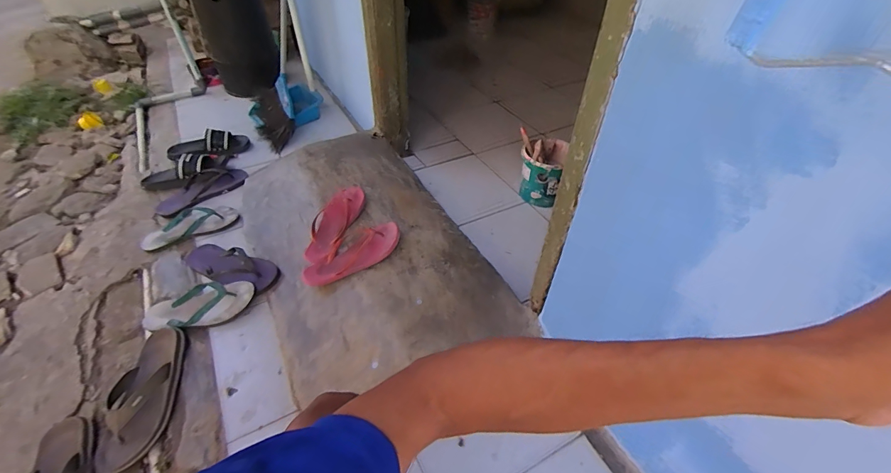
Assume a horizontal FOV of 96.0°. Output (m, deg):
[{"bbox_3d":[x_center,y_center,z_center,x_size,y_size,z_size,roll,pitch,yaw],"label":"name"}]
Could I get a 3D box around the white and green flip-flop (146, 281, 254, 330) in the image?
[{"bbox_3d":[-0.595,0.170,0.954,0.269,0.048,0.107,-11,46,6],"label":"white and green flip-flop"}]

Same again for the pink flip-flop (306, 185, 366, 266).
[{"bbox_3d":[-0.292,-0.037,1.048,0.102,0.061,0.253,15,46,9],"label":"pink flip-flop"}]

